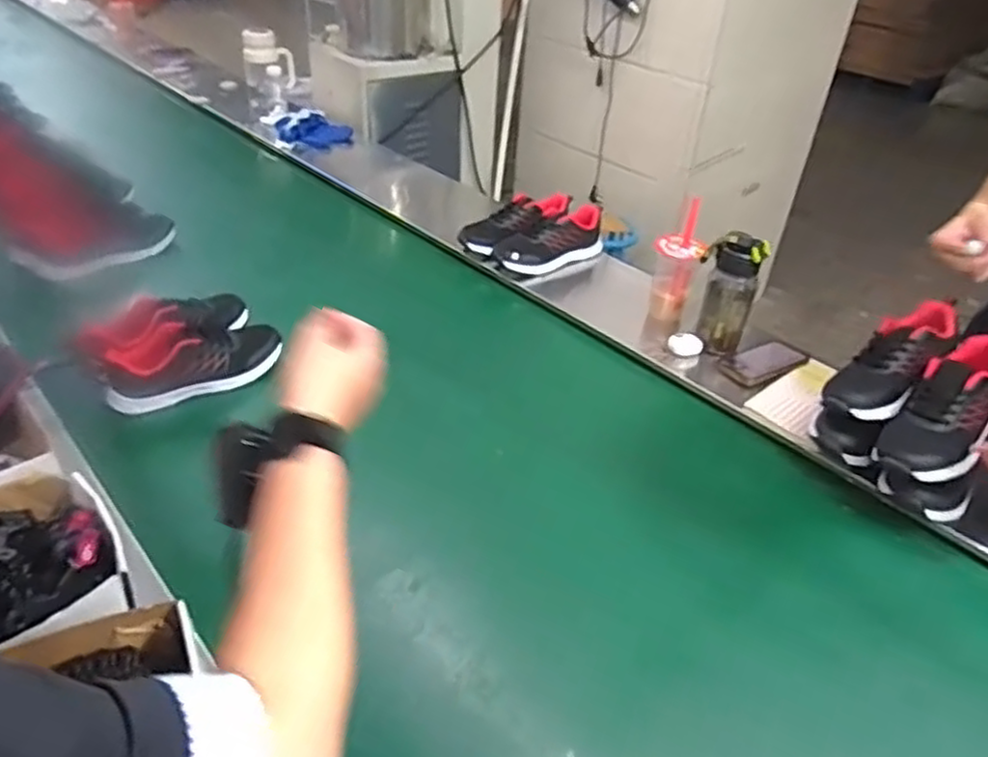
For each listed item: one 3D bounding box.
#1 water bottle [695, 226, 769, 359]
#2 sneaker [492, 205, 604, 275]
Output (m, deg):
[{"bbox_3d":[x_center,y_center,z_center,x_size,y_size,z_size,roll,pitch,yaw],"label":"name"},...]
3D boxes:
[{"bbox_3d":[0.373,-0.132,1.152,0.091,0.208,0.067,18,37,17],"label":"water bottle"},{"bbox_3d":[0.113,-0.272,1.406,0.233,0.093,0.086,-18,42,-29],"label":"sneaker"}]

